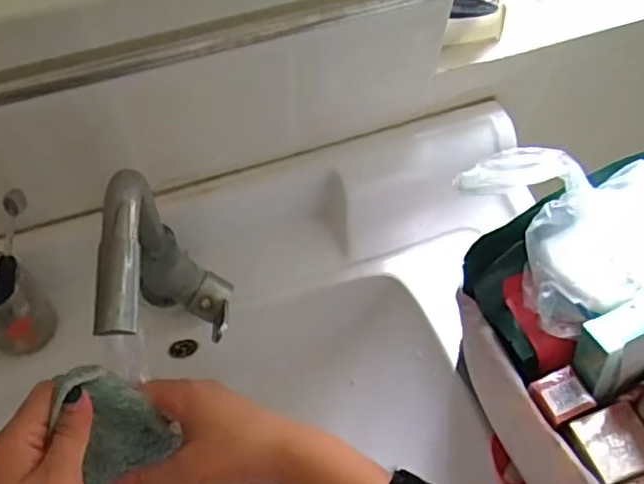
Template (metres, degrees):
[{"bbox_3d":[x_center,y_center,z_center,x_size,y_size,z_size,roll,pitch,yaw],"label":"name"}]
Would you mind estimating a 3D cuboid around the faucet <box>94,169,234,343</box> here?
[{"bbox_3d":[-0.117,0.035,0.492,0.072,0.194,0.136,-7,61,-7],"label":"faucet"}]

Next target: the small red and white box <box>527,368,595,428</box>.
[{"bbox_3d":[0.152,0.098,0.399,0.031,0.021,0.030,-22,64,-15],"label":"small red and white box"}]

